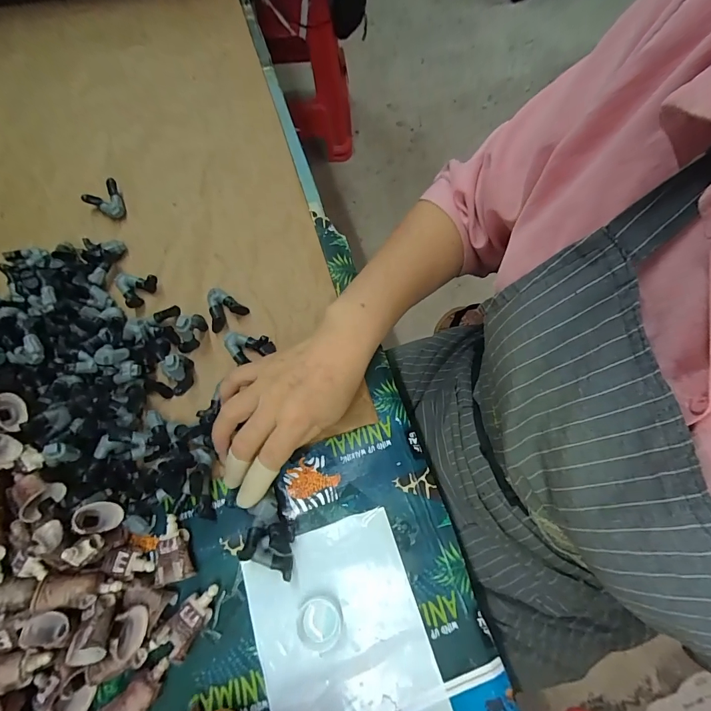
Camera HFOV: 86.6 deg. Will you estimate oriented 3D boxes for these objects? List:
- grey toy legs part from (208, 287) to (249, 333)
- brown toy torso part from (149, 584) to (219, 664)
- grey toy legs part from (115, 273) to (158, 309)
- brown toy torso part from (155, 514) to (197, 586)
[{"bbox_3d":[-0.129,-0.047,0.364,0.037,0.015,0.033,-34,73,-10],"label":"grey toy legs part"},{"bbox_3d":[-0.122,0.196,0.279,0.024,0.018,0.052,35,75,12],"label":"brown toy torso part"},{"bbox_3d":[-0.224,-0.069,0.381,0.032,0.019,0.038,30,74,11],"label":"grey toy legs part"},{"bbox_3d":[-0.141,0.150,0.294,0.025,0.015,0.047,-16,71,-5],"label":"brown toy torso part"}]

